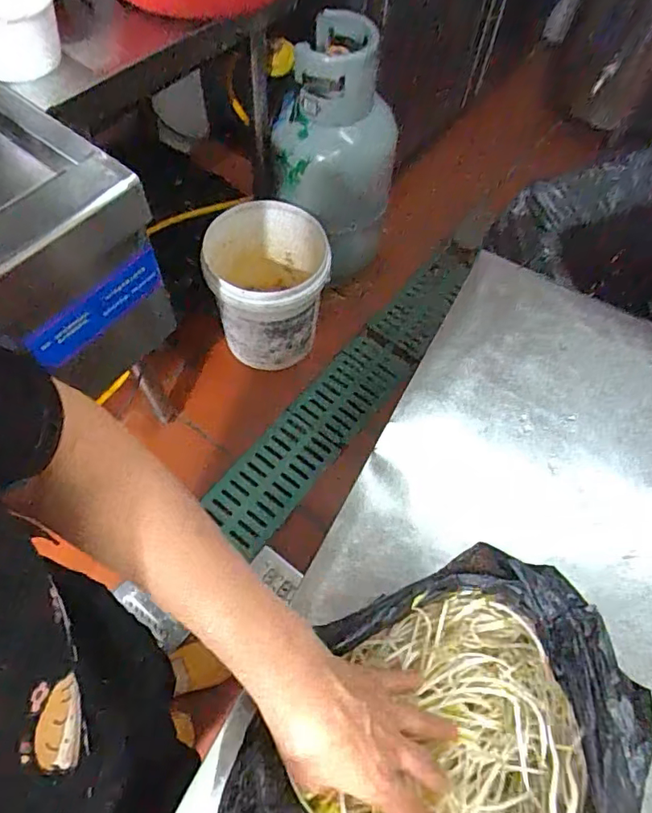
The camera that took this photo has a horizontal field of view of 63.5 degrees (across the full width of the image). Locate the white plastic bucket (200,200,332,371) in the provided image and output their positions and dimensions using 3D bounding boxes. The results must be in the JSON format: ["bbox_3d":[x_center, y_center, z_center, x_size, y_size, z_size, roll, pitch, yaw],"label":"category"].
[{"bbox_3d":[-0.148,-0.303,1.403,0.309,0.346,0.293,-5,63,-7],"label":"white plastic bucket"}]

